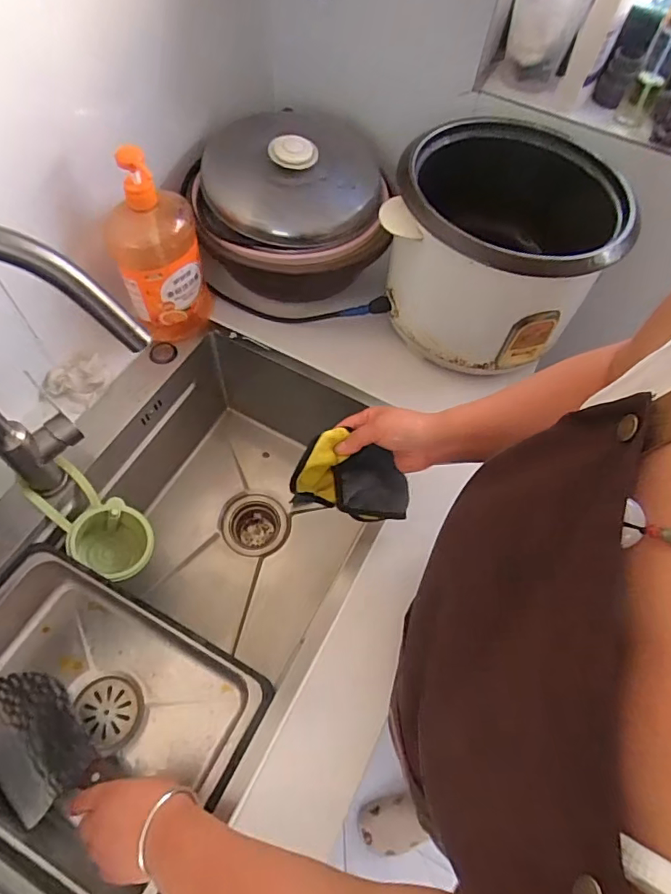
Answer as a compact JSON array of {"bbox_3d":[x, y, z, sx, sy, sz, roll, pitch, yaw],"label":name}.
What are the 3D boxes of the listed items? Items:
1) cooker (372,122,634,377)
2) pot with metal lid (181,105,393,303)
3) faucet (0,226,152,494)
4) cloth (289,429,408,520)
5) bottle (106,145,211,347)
[{"bbox_3d":[0.223,-0.283,0.721,0.292,0.206,0.293,16,61,5],"label":"cooker"},{"bbox_3d":[-0.070,-0.376,0.787,0.290,0.182,0.302,1,61,-4],"label":"pot with metal lid"},{"bbox_3d":[-0.271,-0.054,0.488,0.201,0.380,0.061,8,61,0],"label":"faucet"},{"bbox_3d":[0.026,0.042,0.576,0.139,0.098,0.033,17,26,-16],"label":"cloth"},{"bbox_3d":[-0.239,-0.258,0.689,0.111,0.263,0.074,-14,63,-12],"label":"bottle"}]

